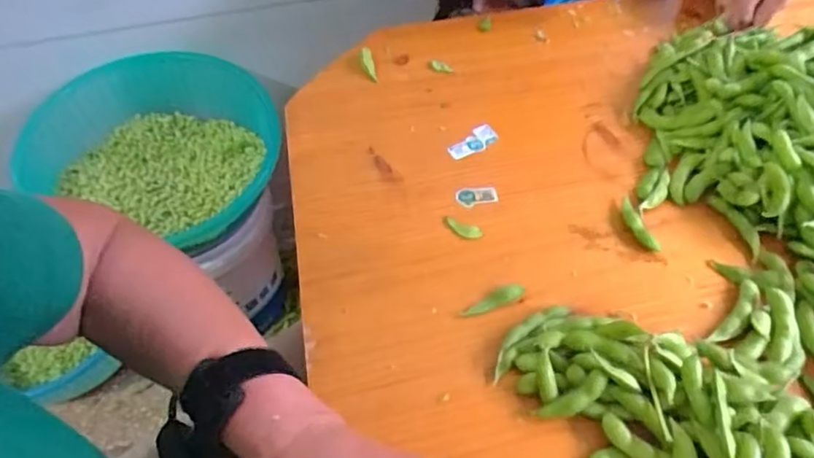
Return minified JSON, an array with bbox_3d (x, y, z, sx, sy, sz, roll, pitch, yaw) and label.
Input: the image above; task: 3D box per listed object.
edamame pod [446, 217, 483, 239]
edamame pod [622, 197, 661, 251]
[{"bbox_3d":[0.046,-0.001,0.464,0.033,0.006,0.012,34,60,27],"label":"edamame pod"},{"bbox_3d":[0.183,-0.005,0.455,0.014,0.009,0.054,-13,51,-7],"label":"edamame pod"}]

